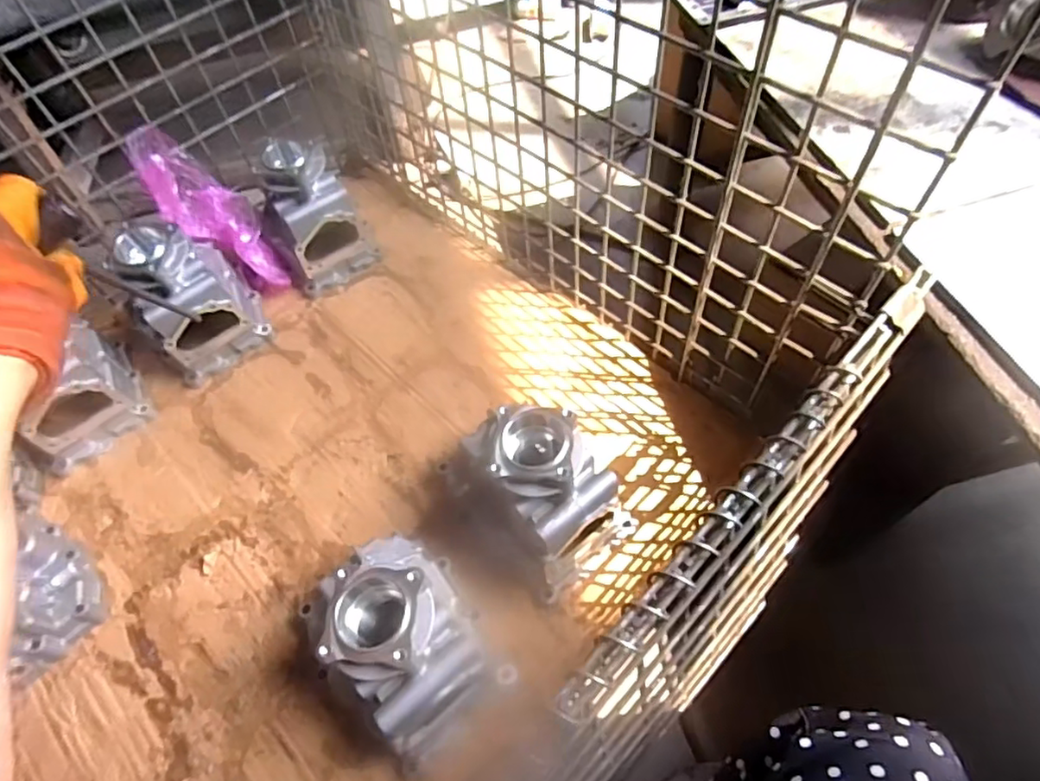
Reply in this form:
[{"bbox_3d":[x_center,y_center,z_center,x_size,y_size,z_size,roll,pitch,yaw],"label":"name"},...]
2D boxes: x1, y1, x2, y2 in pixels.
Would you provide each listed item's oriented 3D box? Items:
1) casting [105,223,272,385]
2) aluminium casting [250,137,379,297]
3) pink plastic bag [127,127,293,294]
[{"bbox_3d":[-0.508,-0.144,0.939,0.158,0.211,0.147,-36,61,-17],"label":"casting"},{"bbox_3d":[-0.343,-0.292,1.019,0.149,0.209,0.122,-28,59,-13],"label":"aluminium casting"},{"bbox_3d":[-0.489,-0.283,0.994,0.085,0.289,0.123,-4,44,52],"label":"pink plastic bag"}]

